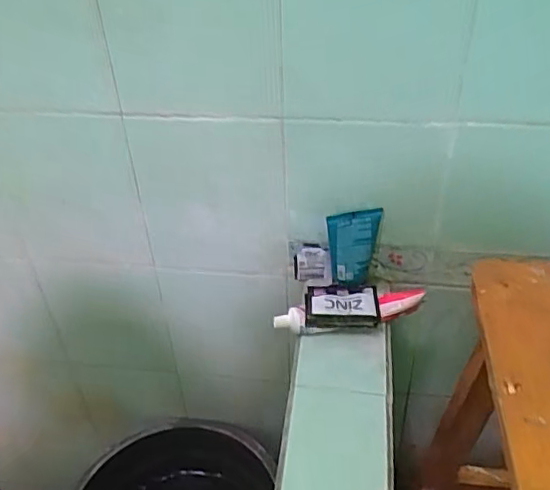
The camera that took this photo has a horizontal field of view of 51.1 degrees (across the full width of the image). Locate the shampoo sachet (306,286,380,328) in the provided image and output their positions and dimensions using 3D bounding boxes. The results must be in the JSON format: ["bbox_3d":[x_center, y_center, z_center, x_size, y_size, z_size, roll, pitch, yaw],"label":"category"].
[{"bbox_3d":[0.088,0.079,0.749,0.092,0.020,0.060,2,39,4],"label":"shampoo sachet"}]

